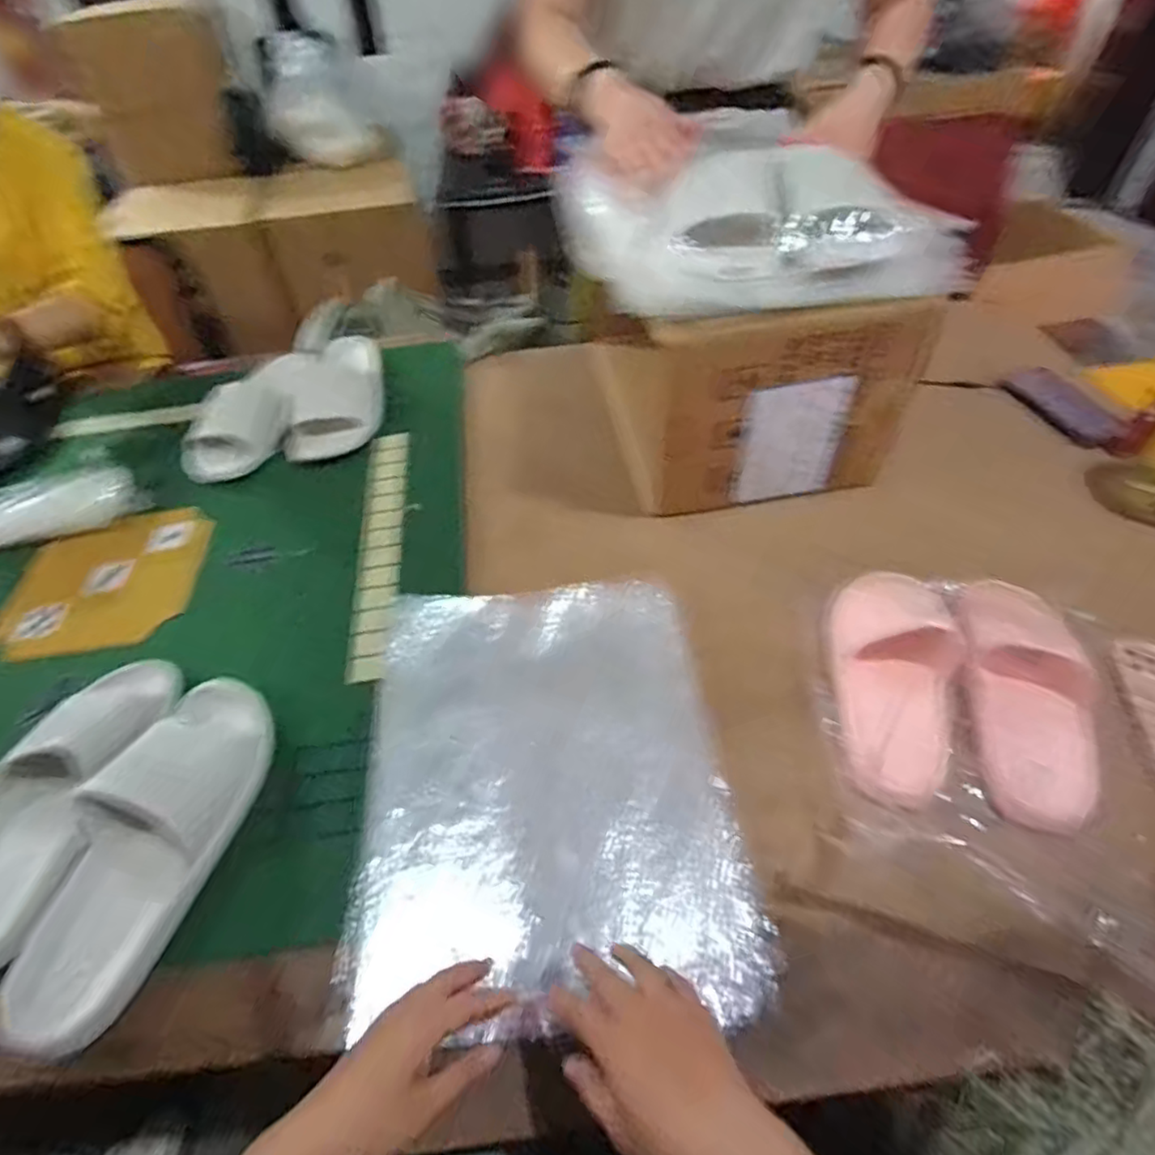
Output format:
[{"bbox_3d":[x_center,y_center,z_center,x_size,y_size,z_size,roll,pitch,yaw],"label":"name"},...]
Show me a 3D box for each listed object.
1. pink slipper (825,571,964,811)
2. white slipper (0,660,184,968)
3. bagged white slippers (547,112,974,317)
[{"bbox_3d":[0.298,0.084,0.603,0.105,0.054,0.246,8,51,9],"label":"pink slipper"},{"bbox_3d":[-0.453,0.189,0.563,0.104,0.068,0.275,6,51,8],"label":"white slipper"},{"bbox_3d":[0.176,-0.357,0.649,0.337,0.081,0.195,-11,51,-7],"label":"bagged white slippers"}]

